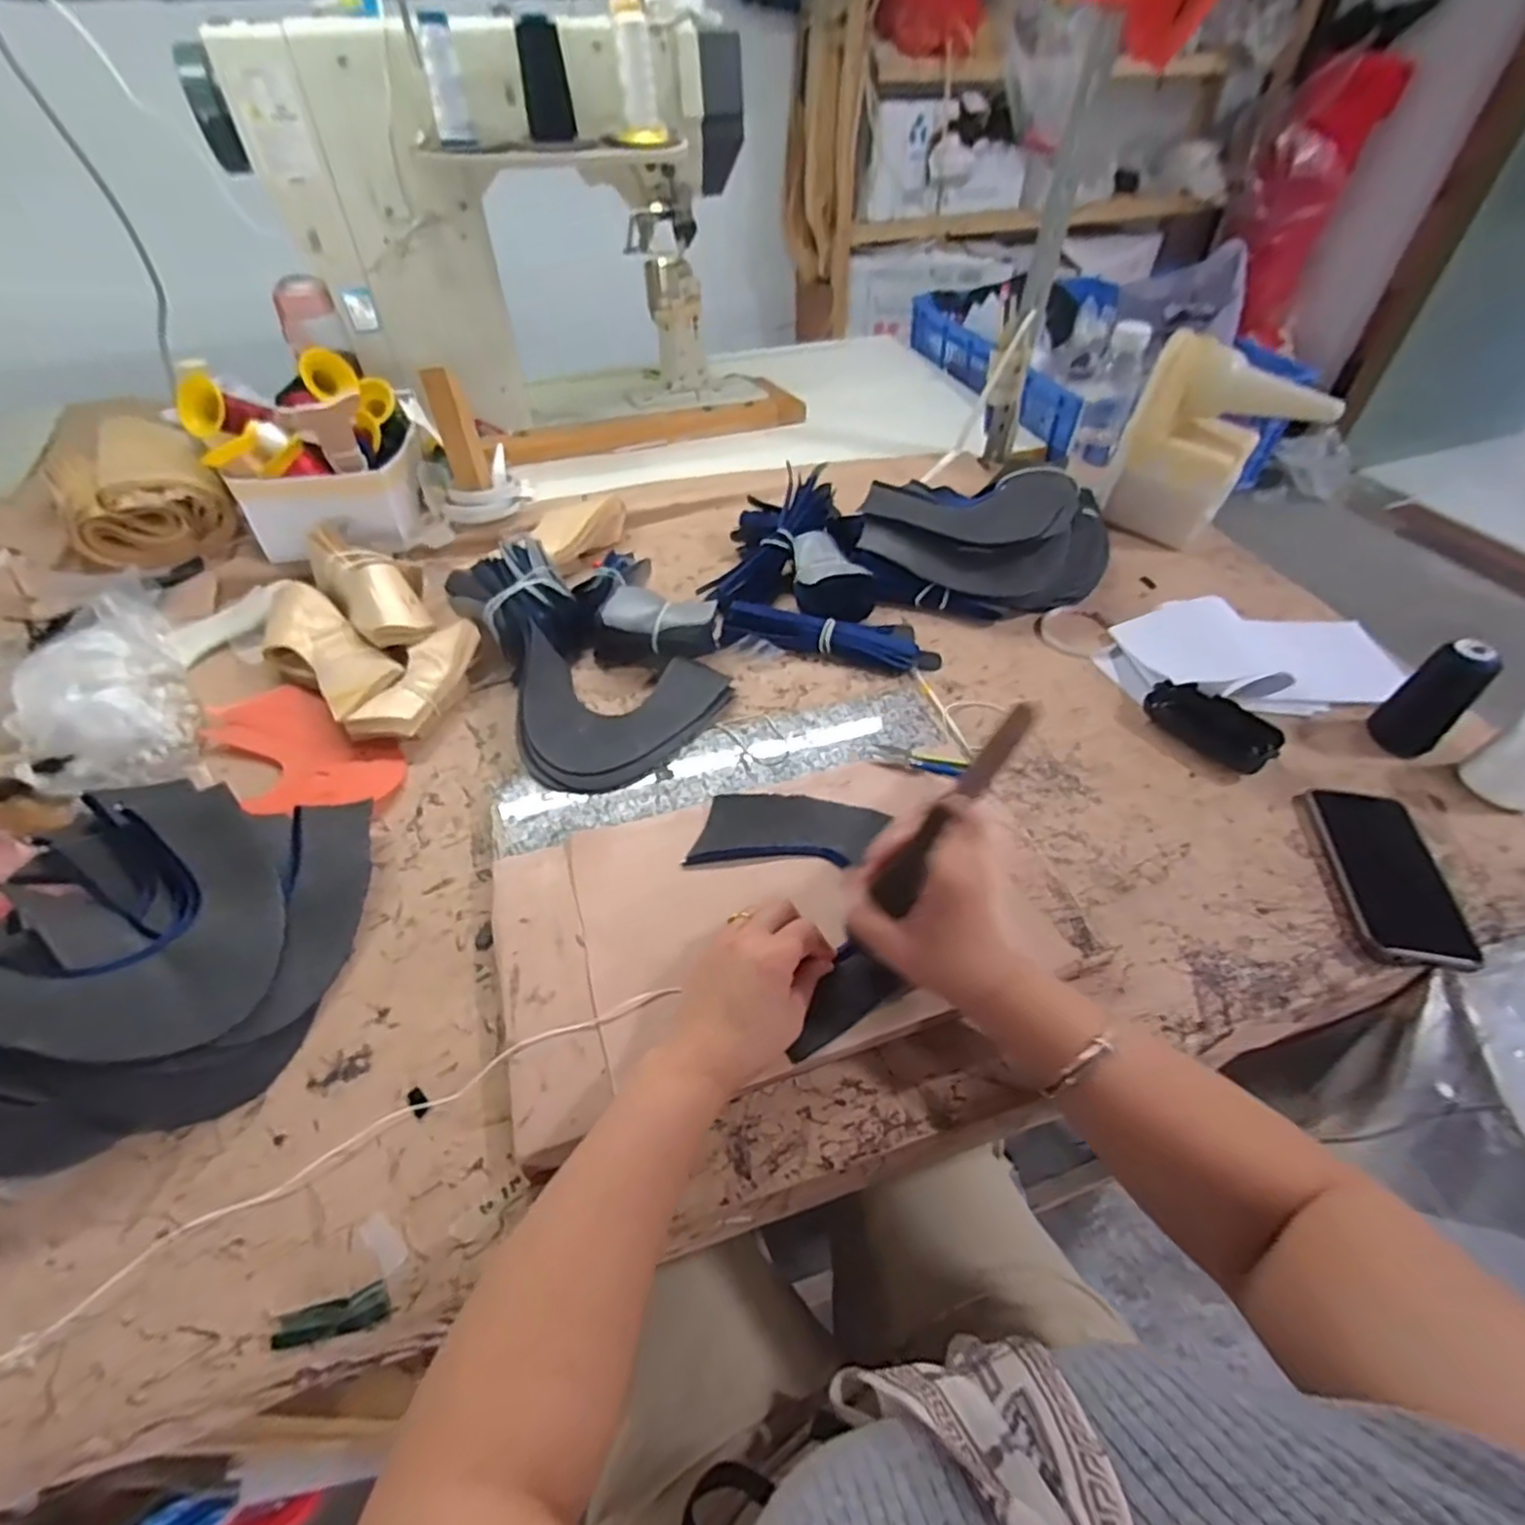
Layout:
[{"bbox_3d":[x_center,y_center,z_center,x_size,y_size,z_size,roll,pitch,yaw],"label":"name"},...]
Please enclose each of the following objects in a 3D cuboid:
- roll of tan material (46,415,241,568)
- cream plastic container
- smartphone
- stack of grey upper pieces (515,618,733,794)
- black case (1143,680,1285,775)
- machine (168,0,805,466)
[{"bbox_3d":[-0.727,-0.325,0.812,0.147,0.077,0.240,-31,55,-25],"label":"roll of tan material"},{"bbox_3d":[0.525,-0.361,0.817,0.187,0.203,0.098,23,52,19],"label":"cream plastic container"},{"bbox_3d":[0.482,0.085,0.537,0.085,0.015,0.159,10,47,7],"label":"smartphone"},{"bbox_3d":[-0.127,-0.052,0.623,0.184,0.028,0.169,1,51,-1],"label":"stack of grey upper pieces"},{"bbox_3d":[0.409,-0.035,0.637,0.051,0.028,0.109,-35,56,-27],"label":"black case"},{"bbox_3d":[-0.282,-0.654,0.912,0.628,0.428,0.279,-23,52,-20],"label":"machine"}]

